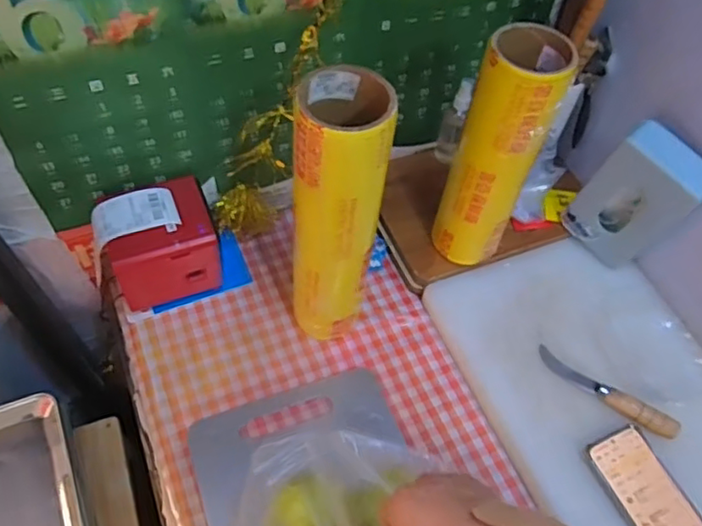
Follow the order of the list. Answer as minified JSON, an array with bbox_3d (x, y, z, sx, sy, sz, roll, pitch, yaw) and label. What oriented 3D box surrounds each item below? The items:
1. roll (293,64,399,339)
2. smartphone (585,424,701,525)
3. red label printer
[{"bbox_3d":[-0.017,-0.036,0.688,0.086,0.381,0.094,2,56,-4],"label":"roll"},{"bbox_3d":[0.338,0.262,0.683,0.072,0.016,0.159,-22,61,-19],"label":"smartphone"},{"bbox_3d":[-0.243,-0.029,0.799,0.124,0.104,0.131,-13,58,-14],"label":"red label printer"}]

